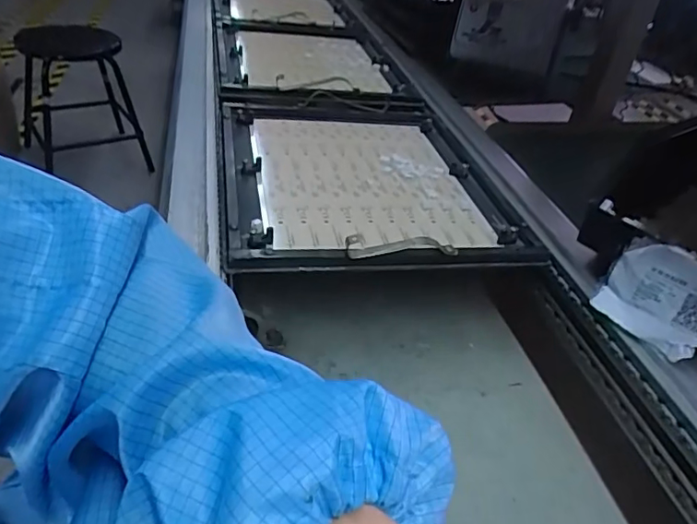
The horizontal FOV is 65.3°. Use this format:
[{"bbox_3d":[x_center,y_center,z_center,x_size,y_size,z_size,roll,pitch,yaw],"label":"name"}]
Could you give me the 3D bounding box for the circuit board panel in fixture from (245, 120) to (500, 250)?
[{"bbox_3d":[0.017,-0.091,0.563,0.213,0.018,0.277,-2,37,-13],"label":"circuit board panel in fixture"}]

